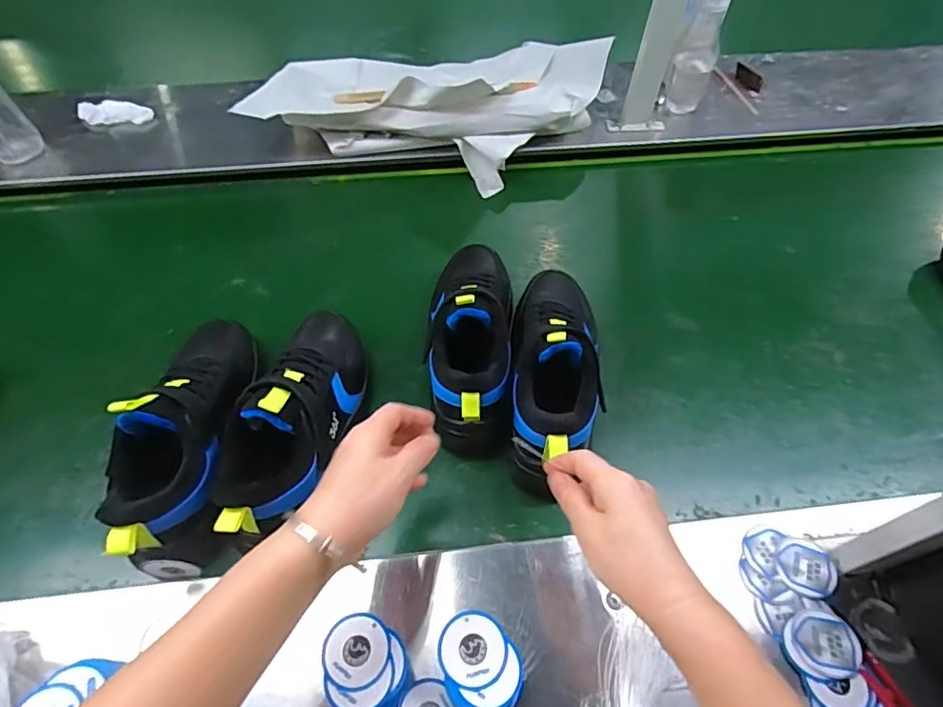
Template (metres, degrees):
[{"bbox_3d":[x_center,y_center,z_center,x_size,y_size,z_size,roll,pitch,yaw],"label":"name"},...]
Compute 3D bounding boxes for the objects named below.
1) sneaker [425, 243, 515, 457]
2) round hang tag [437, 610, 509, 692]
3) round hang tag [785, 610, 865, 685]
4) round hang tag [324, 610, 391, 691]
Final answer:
[{"bbox_3d":[0.001,-0.037,0.562,0.081,0.123,0.256,5,56,2],"label":"sneaker"},{"bbox_3d":[0.001,0.210,0.377,0.047,0.004,0.048,1,56,-1],"label":"round hang tag"},{"bbox_3d":[0.280,0.232,0.422,0.054,0.006,0.050,1,56,-1],"label":"round hang tag"},{"bbox_3d":[-0.083,0.214,0.382,0.048,0.005,0.047,1,56,-1],"label":"round hang tag"}]

